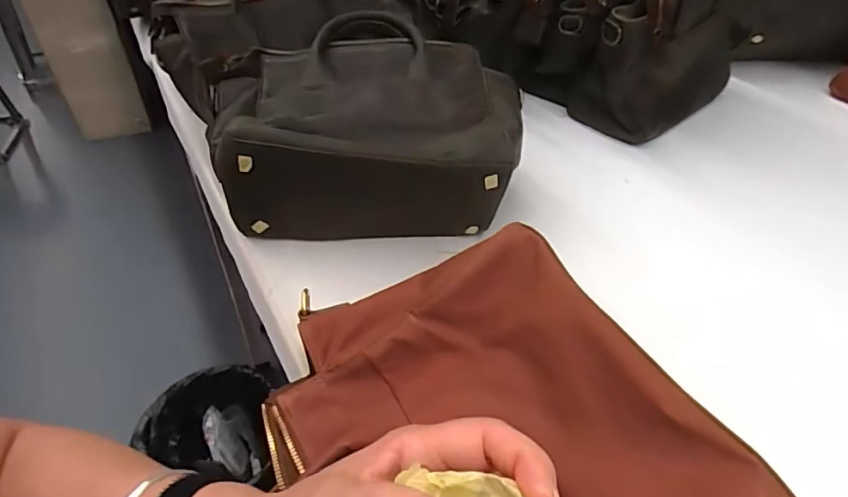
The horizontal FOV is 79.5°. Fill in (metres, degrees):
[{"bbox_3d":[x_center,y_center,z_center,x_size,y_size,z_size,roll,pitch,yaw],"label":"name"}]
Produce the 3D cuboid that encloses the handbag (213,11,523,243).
[{"bbox_3d":[-0.058,-0.118,0.517,0.294,0.126,0.222,2,43,-2],"label":"handbag"}]

